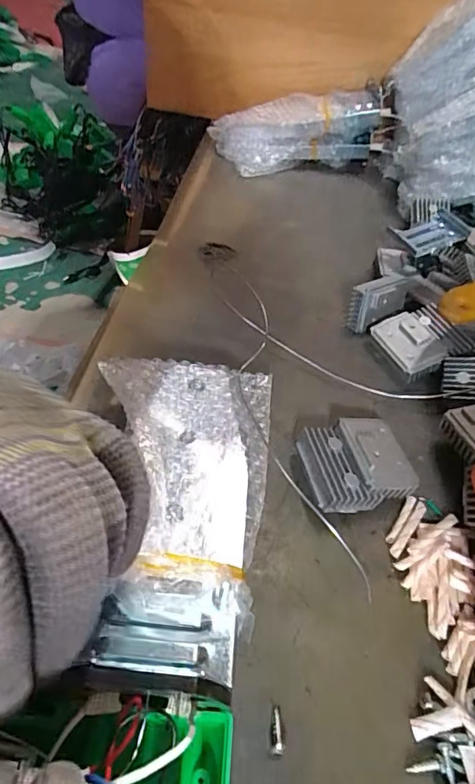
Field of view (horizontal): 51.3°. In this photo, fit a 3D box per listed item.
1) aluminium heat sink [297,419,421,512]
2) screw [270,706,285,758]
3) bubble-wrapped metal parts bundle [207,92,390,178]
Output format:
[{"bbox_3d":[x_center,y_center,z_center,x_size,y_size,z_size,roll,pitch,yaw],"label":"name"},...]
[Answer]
[{"bbox_3d":[0.061,0.038,0.263,0.056,0.023,0.049,-5,52,-19],"label":"aluminium heat sink"},{"bbox_3d":[0.015,0.128,0.187,0.006,0.005,0.016,8,47,0],"label":"screw"},{"bbox_3d":[0.068,-0.279,0.527,0.175,0.055,0.067,-14,51,-19],"label":"bubble-wrapped metal parts bundle"}]

